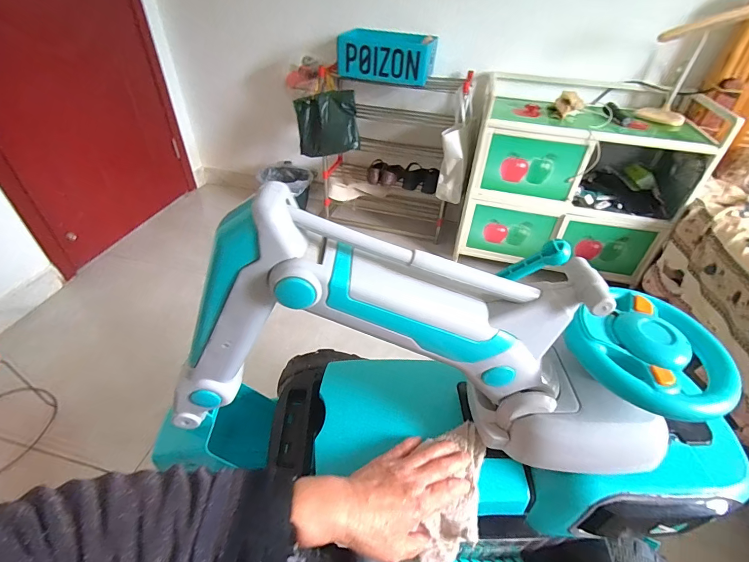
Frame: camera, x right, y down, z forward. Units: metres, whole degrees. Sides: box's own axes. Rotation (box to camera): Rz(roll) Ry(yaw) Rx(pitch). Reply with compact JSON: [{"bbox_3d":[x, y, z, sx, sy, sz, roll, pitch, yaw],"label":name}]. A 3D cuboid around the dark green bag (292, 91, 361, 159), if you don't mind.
[{"bbox_3d":[-0.202,-0.645,1.531,0.265,0.235,0.049,0,15,17],"label":"dark green bag"}]

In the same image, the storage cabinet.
[{"bbox_3d":[0.800,-0.423,1.486,0.760,0.581,0.454,14,42,13],"label":"storage cabinet"}]

